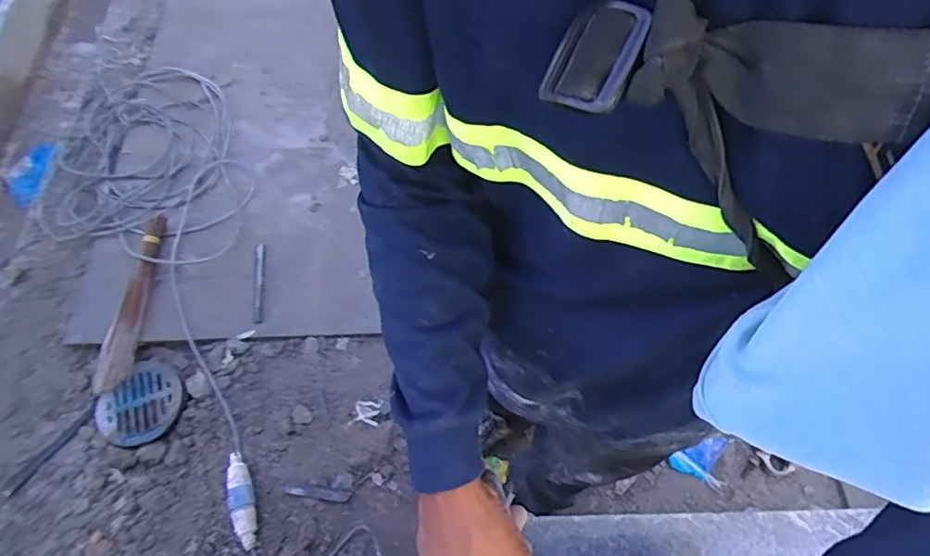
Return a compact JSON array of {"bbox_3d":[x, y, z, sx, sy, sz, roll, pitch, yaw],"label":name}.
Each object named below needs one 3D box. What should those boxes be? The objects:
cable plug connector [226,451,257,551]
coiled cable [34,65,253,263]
[{"bbox_3d":[-0.472,0.467,1.201,0.047,0.039,0.194,-16,63,-8],"label":"cable plug connector"},{"bbox_3d":[-0.890,-0.356,1.606,0.622,0.050,0.609,0,66,0],"label":"coiled cable"}]

